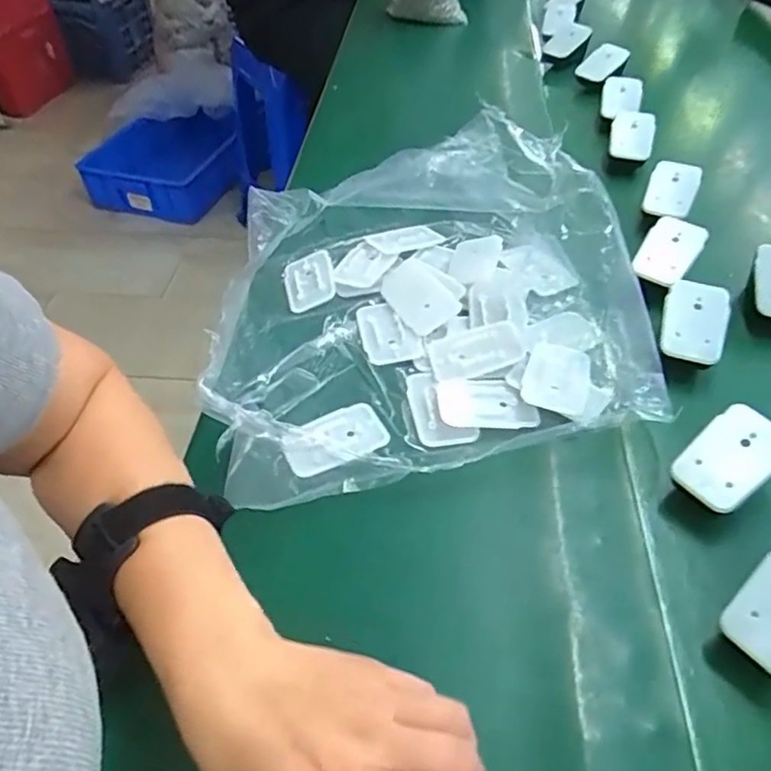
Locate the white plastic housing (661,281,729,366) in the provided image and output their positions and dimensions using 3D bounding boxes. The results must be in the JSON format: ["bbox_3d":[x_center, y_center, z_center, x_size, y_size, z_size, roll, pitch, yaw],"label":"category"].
[{"bbox_3d":[0.230,-0.048,0.455,0.042,0.012,0.065,10,73,21],"label":"white plastic housing"}]

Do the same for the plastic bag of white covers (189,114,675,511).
[{"bbox_3d":[0.018,-0.098,0.455,0.295,0.130,0.310,-8,47,-6],"label":"plastic bag of white covers"}]

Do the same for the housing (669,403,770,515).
[{"bbox_3d":[0.210,0.043,0.370,0.066,0.009,0.044,-44,61,-5],"label":"housing"}]

